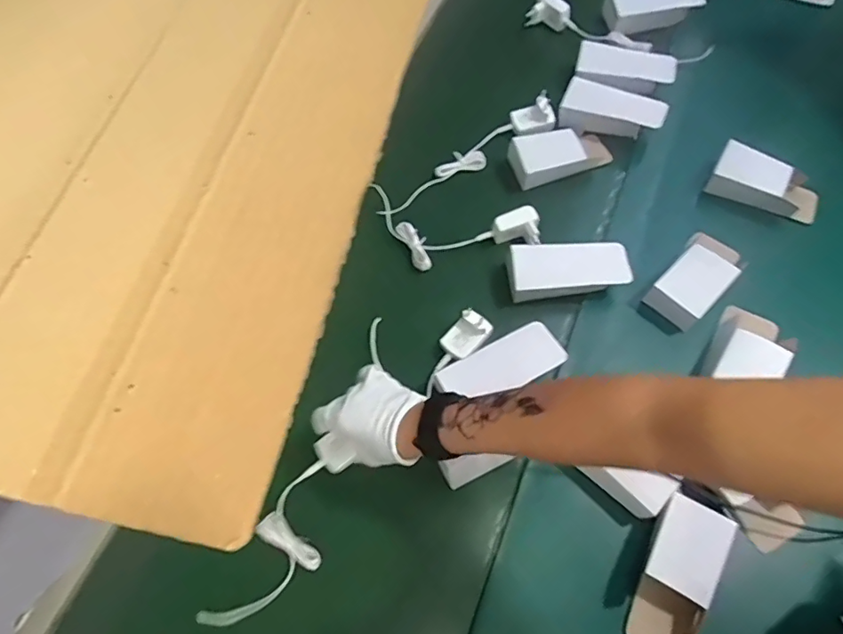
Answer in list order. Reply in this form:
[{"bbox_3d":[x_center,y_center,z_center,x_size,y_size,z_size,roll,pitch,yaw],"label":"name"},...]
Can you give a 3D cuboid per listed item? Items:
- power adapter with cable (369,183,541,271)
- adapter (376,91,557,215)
[{"bbox_3d":[0.034,-0.114,0.709,0.234,0.042,0.105,13,64,11],"label":"power adapter with cable"},{"bbox_3d":[0.067,-0.237,0.762,0.291,0.053,0.049,-31,65,-12],"label":"adapter"}]

